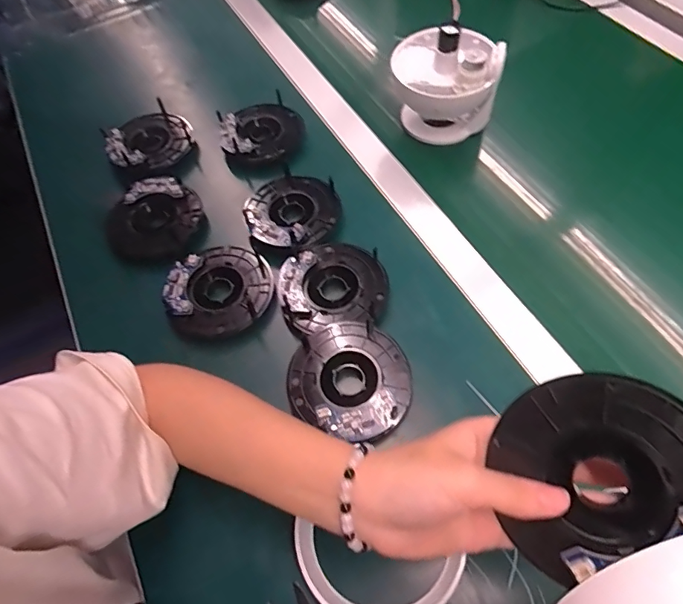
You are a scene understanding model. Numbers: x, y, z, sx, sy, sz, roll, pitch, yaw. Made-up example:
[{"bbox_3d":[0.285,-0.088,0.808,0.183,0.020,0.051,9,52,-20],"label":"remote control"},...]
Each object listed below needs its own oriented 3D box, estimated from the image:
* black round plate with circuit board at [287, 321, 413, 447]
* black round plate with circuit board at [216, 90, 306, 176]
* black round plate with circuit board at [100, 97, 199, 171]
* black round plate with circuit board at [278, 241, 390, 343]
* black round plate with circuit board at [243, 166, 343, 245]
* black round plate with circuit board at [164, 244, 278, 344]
[{"bbox_3d":[0.008,0.065,0.391,0.101,0.017,0.097,-2,60,4],"label":"black round plate with circuit board"},{"bbox_3d":[-0.095,-0.203,0.552,0.094,0.035,0.107,-13,59,-2],"label":"black round plate with circuit board"},{"bbox_3d":[-0.229,-0.192,0.552,0.096,0.026,0.096,-2,60,4],"label":"black round plate with circuit board"},{"bbox_3d":[-0.010,-0.018,0.437,0.098,0.017,0.098,-2,60,4],"label":"black round plate with circuit board"},{"bbox_3d":[-0.054,-0.100,0.484,0.095,0.013,0.097,-2,60,4],"label":"black round plate with circuit board"},{"bbox_3d":[-0.116,-0.013,0.438,0.100,0.012,0.090,-42,65,-18],"label":"black round plate with circuit board"}]

